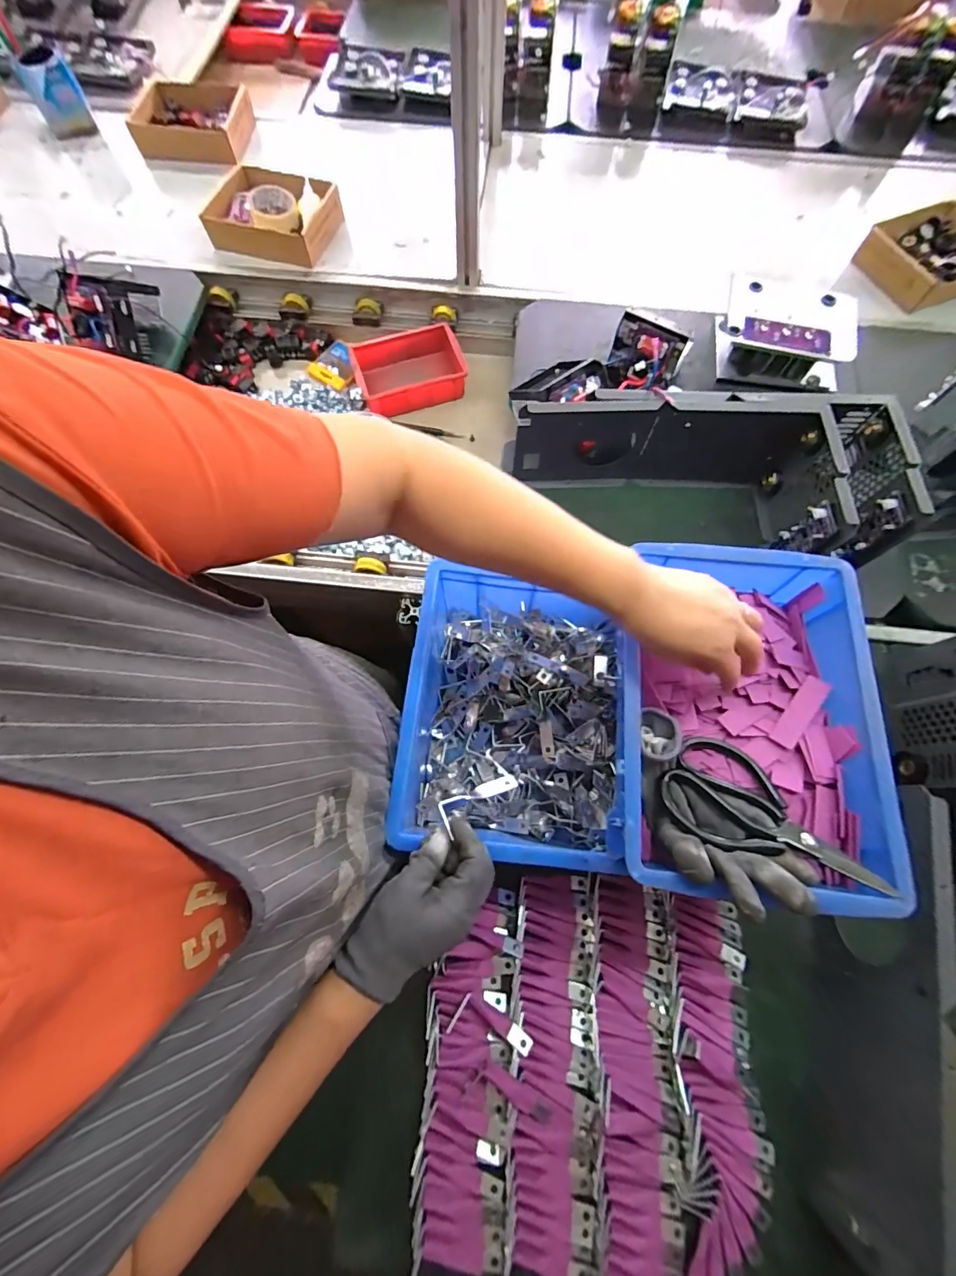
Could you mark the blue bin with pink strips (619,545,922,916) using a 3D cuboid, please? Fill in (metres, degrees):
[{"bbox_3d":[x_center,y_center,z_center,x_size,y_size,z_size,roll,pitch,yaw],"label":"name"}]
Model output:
[{"bbox_3d":[0.231,0.059,0.391,0.216,0.071,0.293,3,71,1],"label":"blue bin with pink strips"}]

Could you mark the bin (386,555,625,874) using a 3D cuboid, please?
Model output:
[{"bbox_3d":[0.048,0.086,0.524,0.243,0.120,0.291,8,71,2],"label":"bin"}]

